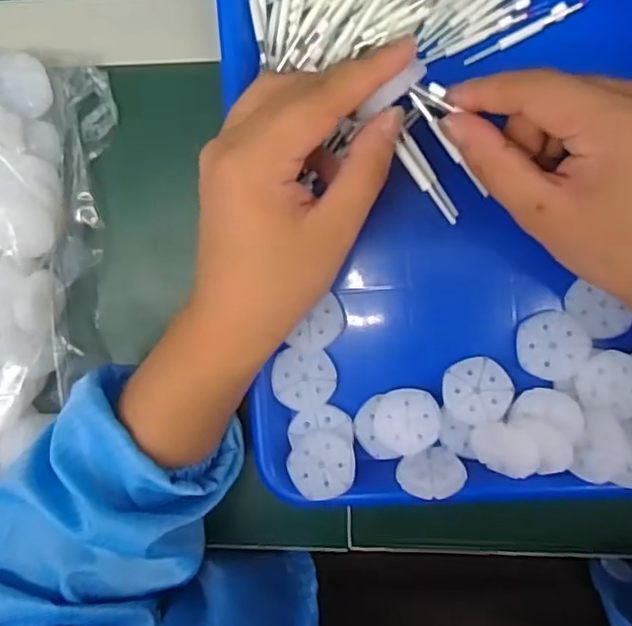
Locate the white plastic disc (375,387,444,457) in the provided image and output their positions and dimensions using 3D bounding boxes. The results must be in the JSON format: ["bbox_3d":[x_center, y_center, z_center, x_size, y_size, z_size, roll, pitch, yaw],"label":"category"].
[{"bbox_3d":[0.053,0.063,0.376,0.038,0.007,0.038,0,96,5],"label":"white plastic disc"}]

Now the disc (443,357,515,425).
[{"bbox_3d":[0.092,0.044,0.368,0.038,0.004,0.037,-4,75,14],"label":"disc"}]

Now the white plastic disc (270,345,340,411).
[{"bbox_3d":[-0.007,0.038,0.378,0.038,0.004,0.036,1,88,-16],"label":"white plastic disc"}]

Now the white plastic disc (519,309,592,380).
[{"bbox_3d":[0.134,0.018,0.367,0.038,0.005,0.038,29,92,18],"label":"white plastic disc"}]

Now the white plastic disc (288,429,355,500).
[{"bbox_3d":[0.004,0.087,0.374,0.038,0.004,0.038,-2,70,4],"label":"white plastic disc"}]

